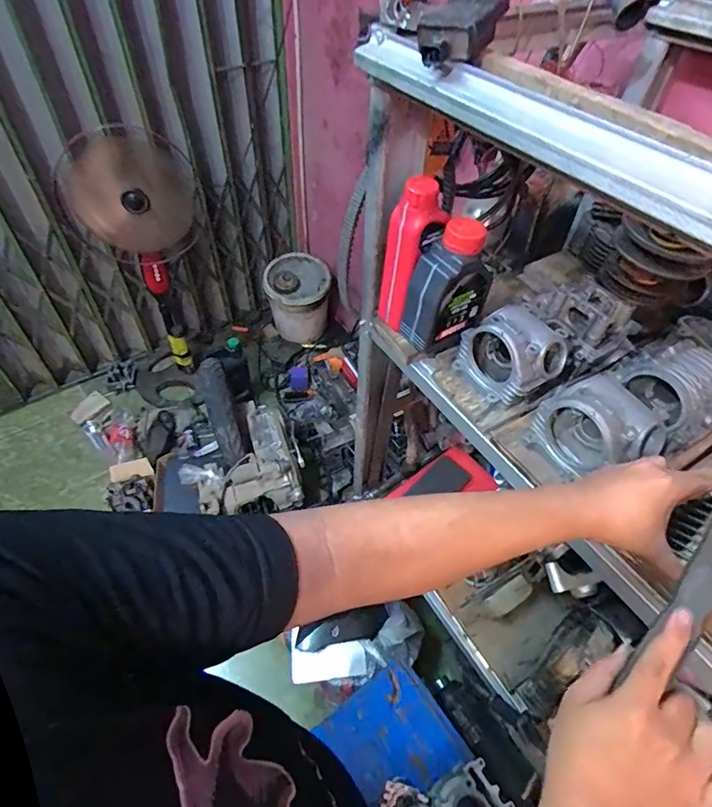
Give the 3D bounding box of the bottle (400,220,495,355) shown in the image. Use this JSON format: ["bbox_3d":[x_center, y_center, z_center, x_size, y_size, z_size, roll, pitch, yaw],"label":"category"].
[{"bbox_3d":[0.136,-0.169,0.683,0.111,0.196,0.059,-28,57,-24],"label":"bottle"}]

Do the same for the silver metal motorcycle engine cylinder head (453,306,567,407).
[{"bbox_3d":[0.223,-0.071,0.667,0.111,0.102,0.118,-23,55,-20],"label":"silver metal motorcycle engine cylinder head"}]

